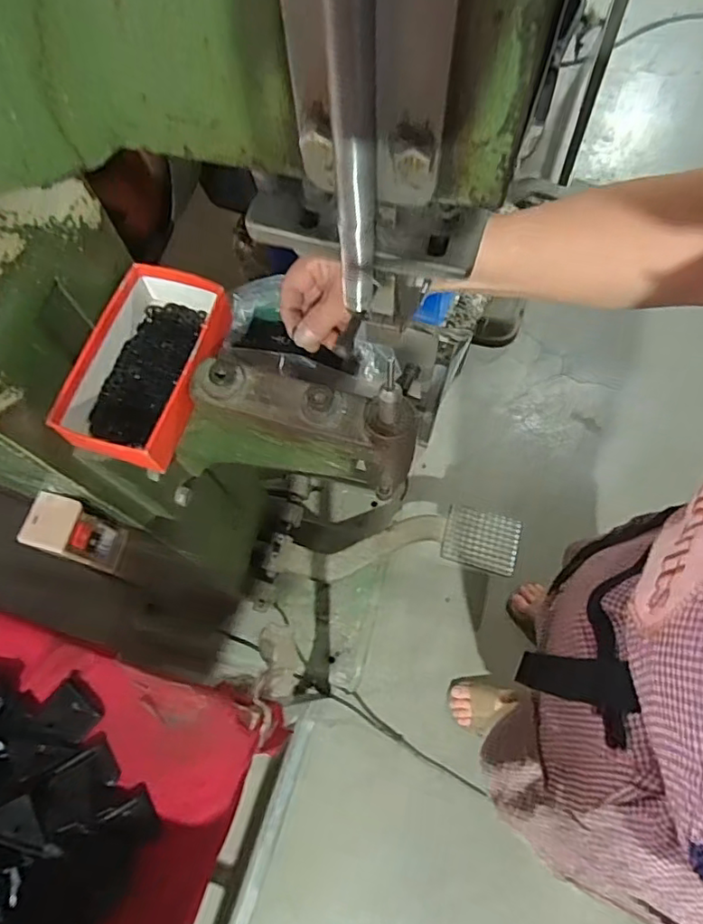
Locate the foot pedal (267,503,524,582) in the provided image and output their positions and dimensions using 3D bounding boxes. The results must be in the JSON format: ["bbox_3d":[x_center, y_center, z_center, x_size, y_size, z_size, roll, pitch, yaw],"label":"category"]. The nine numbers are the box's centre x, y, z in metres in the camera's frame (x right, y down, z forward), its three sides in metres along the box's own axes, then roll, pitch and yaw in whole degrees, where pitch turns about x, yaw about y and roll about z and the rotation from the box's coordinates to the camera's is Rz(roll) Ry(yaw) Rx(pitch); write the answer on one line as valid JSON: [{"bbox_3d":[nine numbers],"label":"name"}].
[{"bbox_3d":[0.097,0.152,1.148,0.496,0.083,0.144,-3,70,1],"label":"foot pedal"}]

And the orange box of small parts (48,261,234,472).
[{"bbox_3d":[-0.160,-0.076,0.474,0.102,0.047,0.168,17,71,8],"label":"orange box of small parts"}]

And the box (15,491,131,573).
[{"bbox_3d":[-0.267,0.073,0.572,0.049,0.105,0.049,12,71,6],"label":"box"}]

